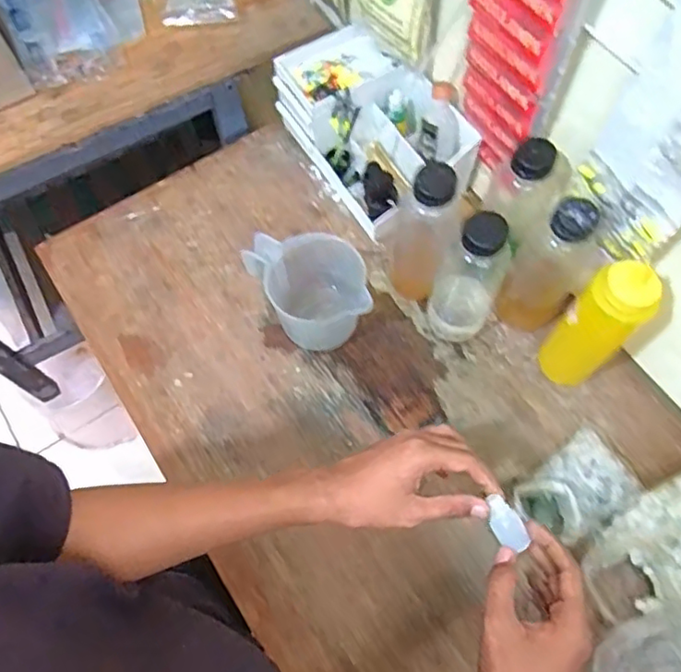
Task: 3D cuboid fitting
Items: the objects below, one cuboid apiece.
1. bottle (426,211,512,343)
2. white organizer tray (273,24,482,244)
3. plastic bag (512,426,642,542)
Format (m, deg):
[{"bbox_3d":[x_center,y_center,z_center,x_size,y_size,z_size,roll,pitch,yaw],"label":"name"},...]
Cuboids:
[{"bbox_3d":[0.130,-0.060,0.623,0.059,0.192,0.057,0,66,0],"label":"bottle"},{"bbox_3d":[0.036,-0.251,0.748,0.141,0.099,0.234,-35,70,-14],"label":"white organizer tray"},{"bbox_3d":[0.239,0.156,0.614,0.114,0.021,0.079,-36,71,-14],"label":"plastic bag"}]

